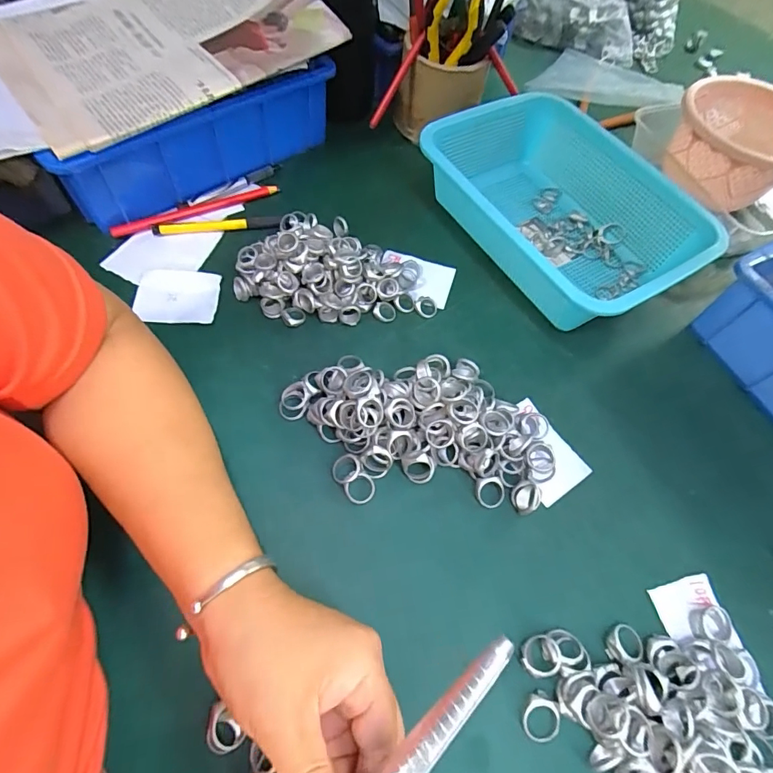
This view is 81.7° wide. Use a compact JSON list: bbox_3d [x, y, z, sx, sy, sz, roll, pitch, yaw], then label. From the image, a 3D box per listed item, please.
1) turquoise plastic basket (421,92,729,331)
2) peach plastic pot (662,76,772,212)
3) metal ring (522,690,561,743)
[{"bbox_3d":[0.173,-0.177,0.459,0.191,0.077,0.269,-28,67,-19],"label":"turquoise plastic basket"},{"bbox_3d":[0.380,-0.258,0.496,0.141,0.089,0.107,34,63,13],"label":"peach plastic pot"},{"bbox_3d":[0.097,0.206,0.277,0.022,0.007,0.026,29,64,12],"label":"metal ring"}]

